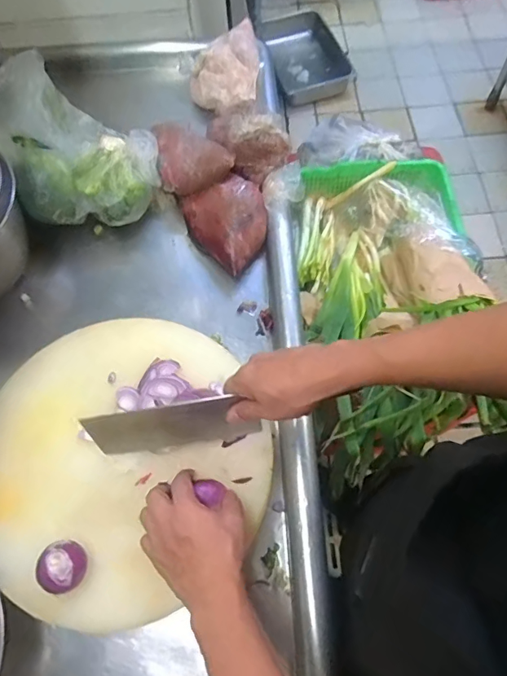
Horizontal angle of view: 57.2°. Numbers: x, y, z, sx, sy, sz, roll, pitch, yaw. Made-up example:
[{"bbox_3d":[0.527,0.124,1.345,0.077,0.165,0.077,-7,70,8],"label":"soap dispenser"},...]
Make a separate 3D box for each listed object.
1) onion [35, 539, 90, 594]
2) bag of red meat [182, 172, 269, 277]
[{"bbox_3d":[-0.201,0.241,0.492,0.045,0.050,0.050,-1,65,2],"label":"onion"},{"bbox_3d":[-0.039,-0.191,0.754,0.120,0.056,0.159,-25,66,-9],"label":"bag of red meat"}]

